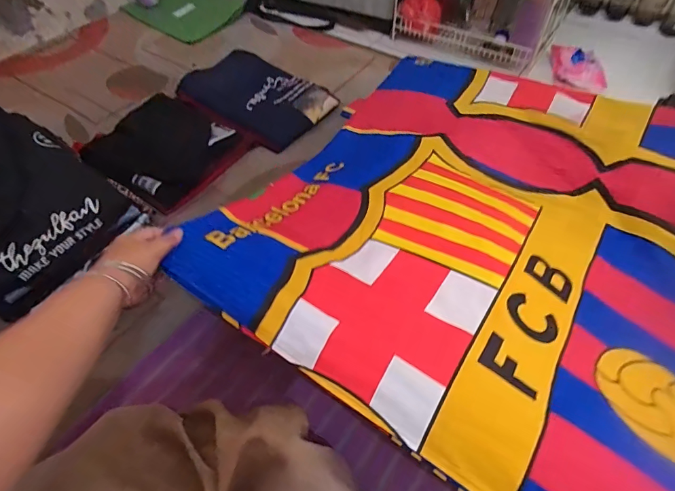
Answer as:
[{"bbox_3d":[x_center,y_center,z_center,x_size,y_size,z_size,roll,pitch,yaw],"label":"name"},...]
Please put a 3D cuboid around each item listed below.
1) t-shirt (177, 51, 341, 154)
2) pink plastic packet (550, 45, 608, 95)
[{"bbox_3d":[-0.182,-0.343,0.938,0.320,0.025,0.194,30,73,8],"label":"t-shirt"},{"bbox_3d":[0.598,-0.445,1.007,0.115,0.036,0.169,6,54,5],"label":"pink plastic packet"}]

